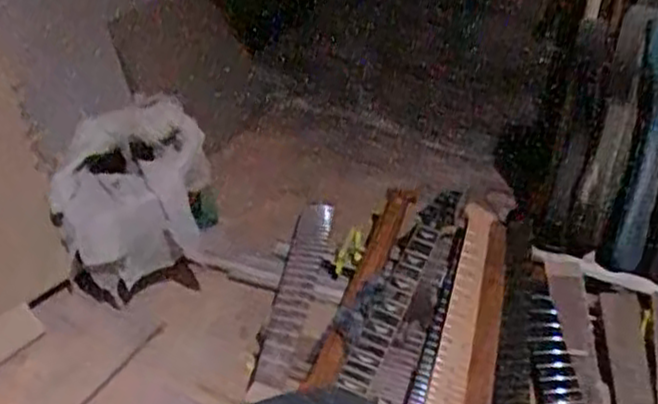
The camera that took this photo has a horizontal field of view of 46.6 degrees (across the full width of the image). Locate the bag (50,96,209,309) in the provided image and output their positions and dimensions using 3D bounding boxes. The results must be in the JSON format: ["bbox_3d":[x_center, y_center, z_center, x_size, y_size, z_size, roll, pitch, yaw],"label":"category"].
[{"bbox_3d":[-0.340,-0.006,1.359,0.226,0.295,0.246,8,35,10],"label":"bag"}]

